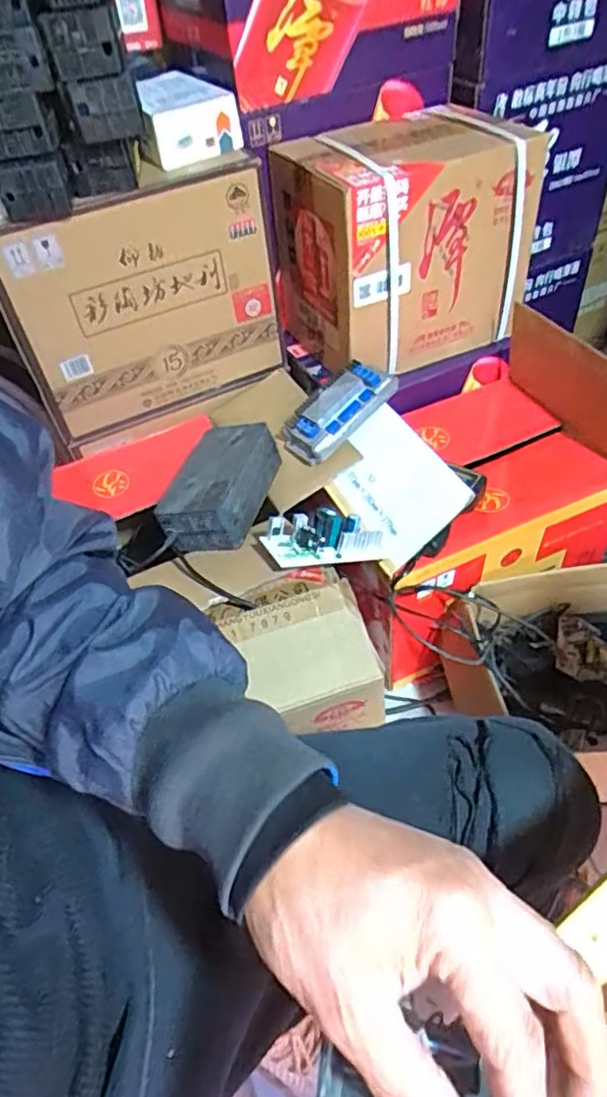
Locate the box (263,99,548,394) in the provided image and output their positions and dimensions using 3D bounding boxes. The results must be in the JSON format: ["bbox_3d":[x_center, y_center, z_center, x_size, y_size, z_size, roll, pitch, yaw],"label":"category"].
[{"bbox_3d":[0.152,-0.453,0.949,0.343,0.286,0.200,-20,49,-11],"label":"box"}]

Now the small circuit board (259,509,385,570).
[{"bbox_3d":[0.023,-0.013,0.772,0.138,0.033,0.071,-9,48,-1],"label":"small circuit board"}]

